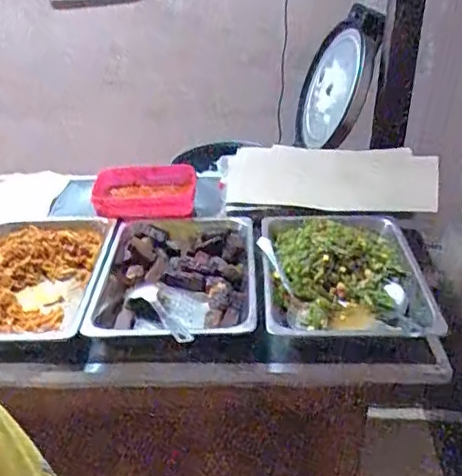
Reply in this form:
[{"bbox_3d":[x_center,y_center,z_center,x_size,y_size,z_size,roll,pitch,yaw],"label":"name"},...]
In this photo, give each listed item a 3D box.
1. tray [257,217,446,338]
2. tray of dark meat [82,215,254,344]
[{"bbox_3d":[0.187,0.059,1.003,0.265,0.054,0.354,-1,31,0],"label":"tray"},{"bbox_3d":[-0.090,0.063,1.021,0.259,0.059,0.373,0,31,1],"label":"tray of dark meat"}]

